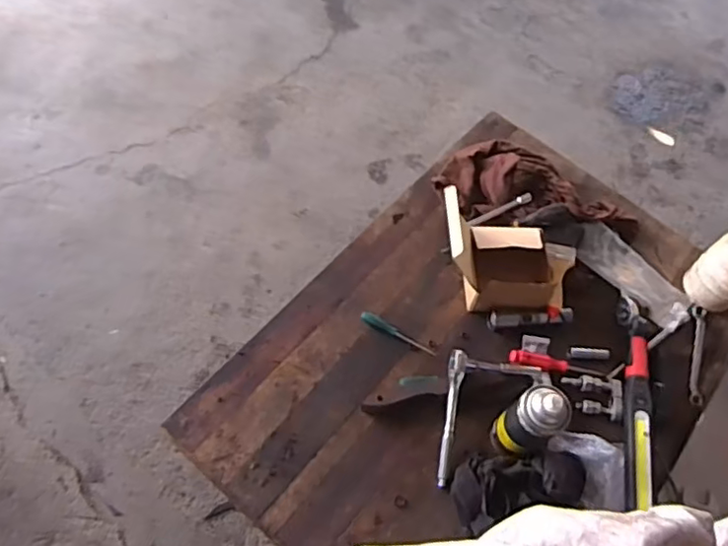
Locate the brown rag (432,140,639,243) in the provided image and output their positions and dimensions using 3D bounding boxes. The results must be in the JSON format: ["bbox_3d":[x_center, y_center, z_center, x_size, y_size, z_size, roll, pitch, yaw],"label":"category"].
[{"bbox_3d":[0.320,-0.149,1.119,0.368,0.045,0.168,18,59,3],"label":"brown rag"}]

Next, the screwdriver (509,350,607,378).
[{"bbox_3d":[0.305,0.146,0.970,0.154,0.020,0.028,13,59,0],"label":"screwdriver"}]

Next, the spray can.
[{"bbox_3d":[0.229,0.207,0.842,0.072,0.158,0.070,3,59,-6],"label":"spray can"}]

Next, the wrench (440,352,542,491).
[{"bbox_3d":[0.187,0.217,0.905,0.144,0.047,0.196,11,59,-1],"label":"wrench"}]

